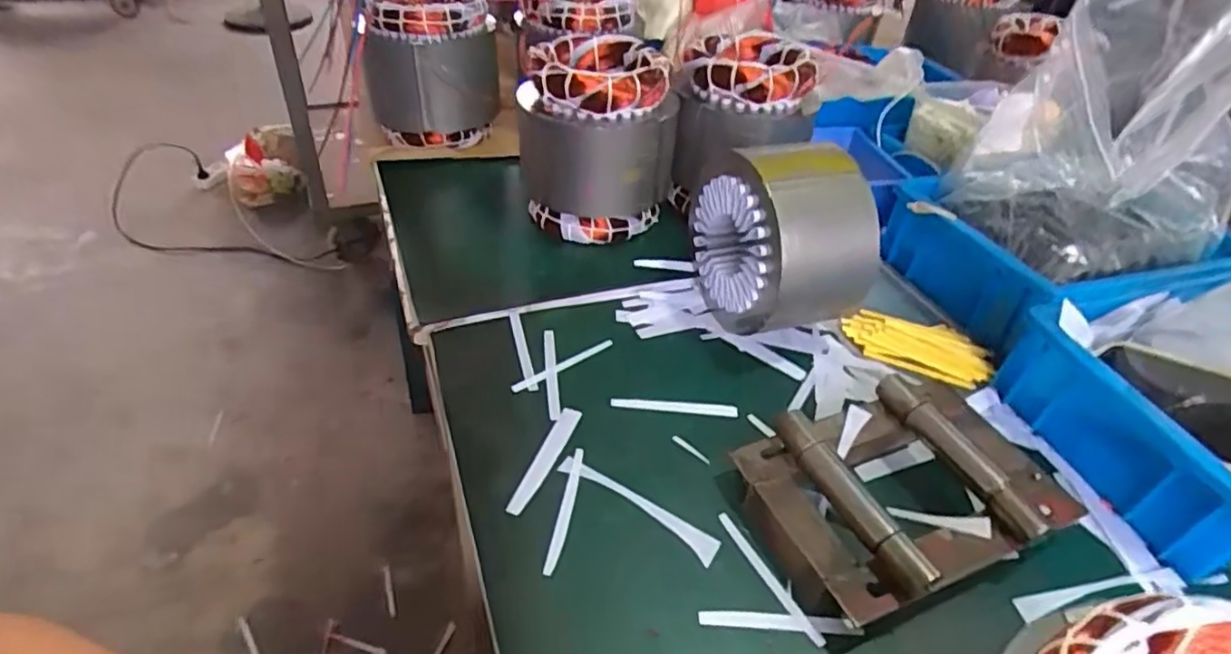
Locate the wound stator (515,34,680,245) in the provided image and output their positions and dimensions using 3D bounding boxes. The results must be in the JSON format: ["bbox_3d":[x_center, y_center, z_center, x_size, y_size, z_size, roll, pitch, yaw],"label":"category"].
[{"bbox_3d":[-0.017,-0.184,0.647,0.140,0.163,0.123,6,41,0],"label":"wound stator"}]

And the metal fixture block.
[{"bbox_3d":[0.190,0.105,0.440,0.200,0.050,0.140,-13,44,-21],"label":"metal fixture block"}]

